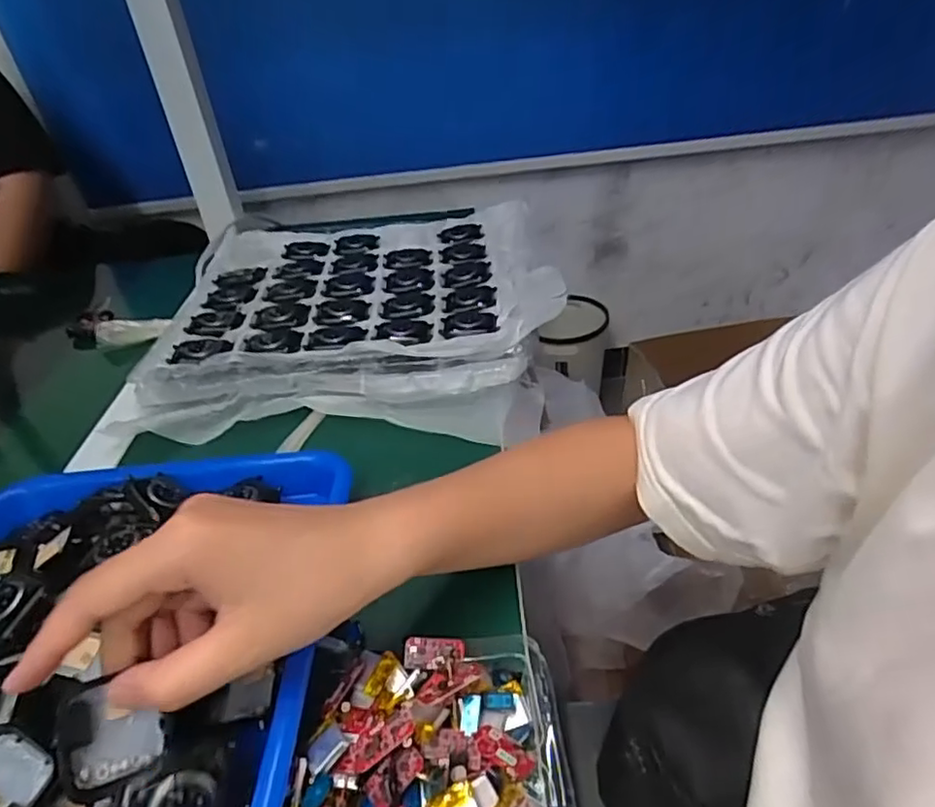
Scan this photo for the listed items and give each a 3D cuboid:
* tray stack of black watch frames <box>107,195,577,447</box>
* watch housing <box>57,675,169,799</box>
[{"bbox_3d":[-0.095,-0.084,0.540,0.337,0.059,0.272,-3,37,6],"label":"tray stack of black watch frames"},{"bbox_3d":[-0.137,0.127,0.238,0.035,0.012,0.038,-14,74,-39],"label":"watch housing"}]

